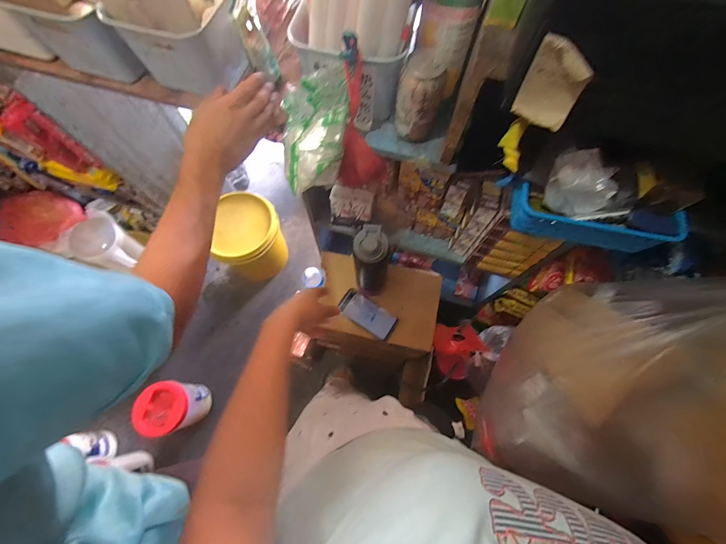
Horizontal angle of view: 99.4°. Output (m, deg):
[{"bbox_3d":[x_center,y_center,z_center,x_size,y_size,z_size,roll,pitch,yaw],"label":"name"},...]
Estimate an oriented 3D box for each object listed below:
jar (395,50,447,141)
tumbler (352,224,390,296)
[{"bbox_3d":[0.083,-0.256,0.465,0.061,0.115,0.059,0,70,0],"label":"jar"},{"bbox_3d":[0.018,-0.020,0.706,0.072,0.259,0.076,0,70,0],"label":"tumbler"}]

